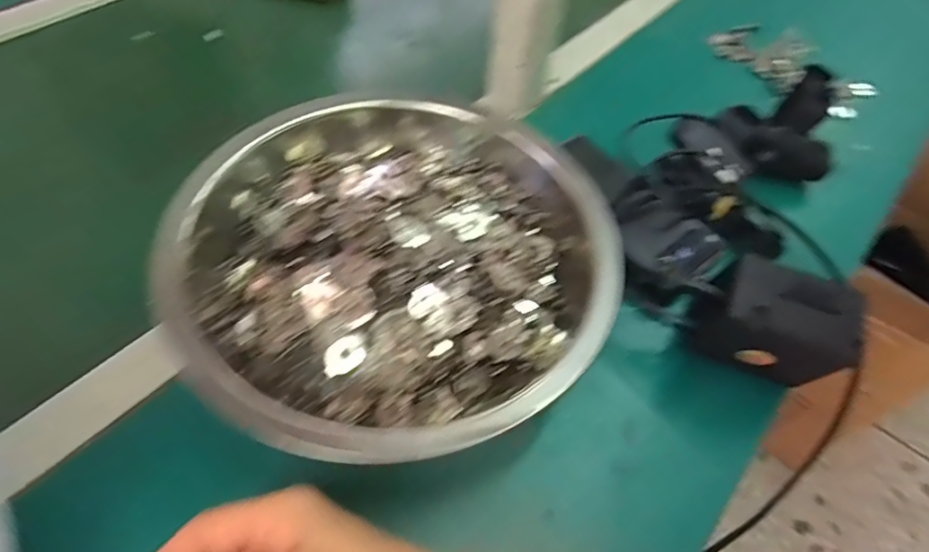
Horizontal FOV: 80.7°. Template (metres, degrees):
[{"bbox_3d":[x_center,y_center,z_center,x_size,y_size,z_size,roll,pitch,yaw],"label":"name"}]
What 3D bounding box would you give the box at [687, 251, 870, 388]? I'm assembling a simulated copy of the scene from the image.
[{"bbox_3d":[0.187,0.033,0.344,0.084,0.079,0.053,20,55,11],"label":"box"}]

